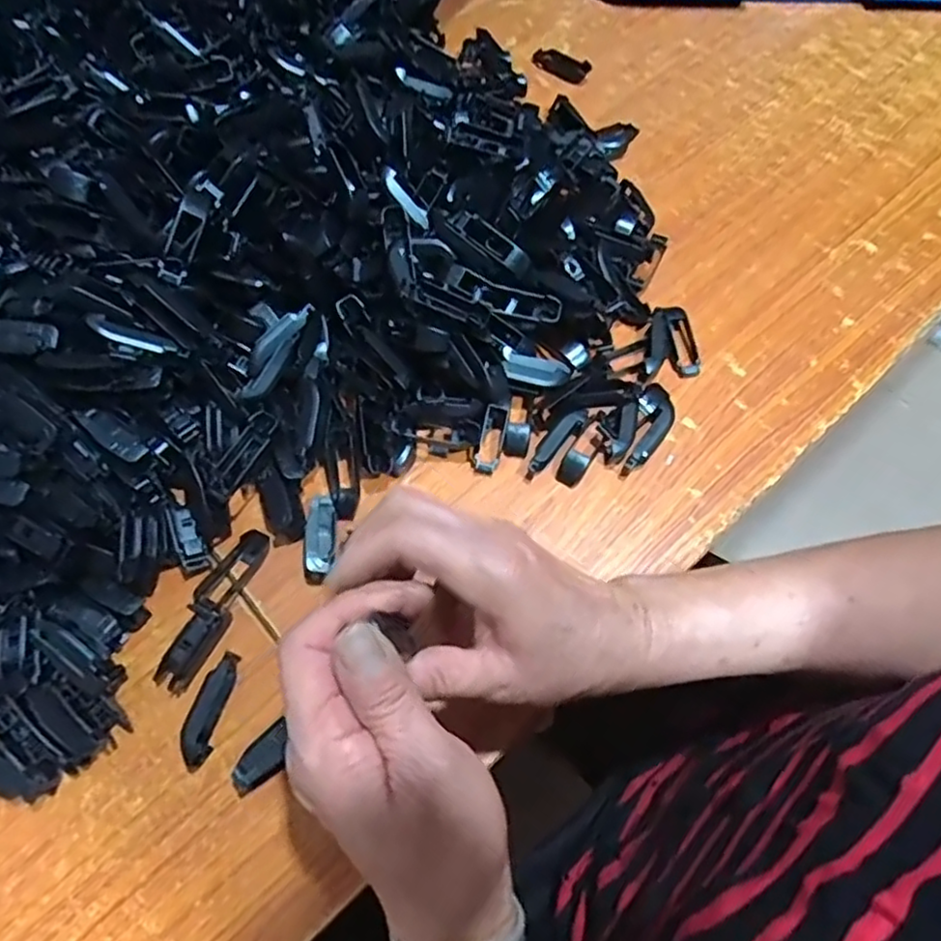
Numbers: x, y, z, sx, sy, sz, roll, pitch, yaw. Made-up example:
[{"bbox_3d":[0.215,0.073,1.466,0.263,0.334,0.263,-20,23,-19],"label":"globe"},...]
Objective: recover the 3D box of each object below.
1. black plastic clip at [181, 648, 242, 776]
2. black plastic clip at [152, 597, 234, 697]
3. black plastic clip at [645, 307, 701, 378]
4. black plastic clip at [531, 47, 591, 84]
[{"bbox_3d":[-0.137,0.125,0.343,0.012,0.015,0.057,10,65,5],"label":"black plastic clip"},{"bbox_3d":[-0.151,0.096,0.356,0.021,0.019,0.049,22,67,11],"label":"black plastic clip"},{"bbox_3d":[0.137,-0.088,0.441,0.036,0.015,0.052,6,65,4],"label":"black plastic clip"},{"bbox_3d":[0.079,-0.361,0.578,0.054,0.006,0.025,35,70,16],"label":"black plastic clip"}]

